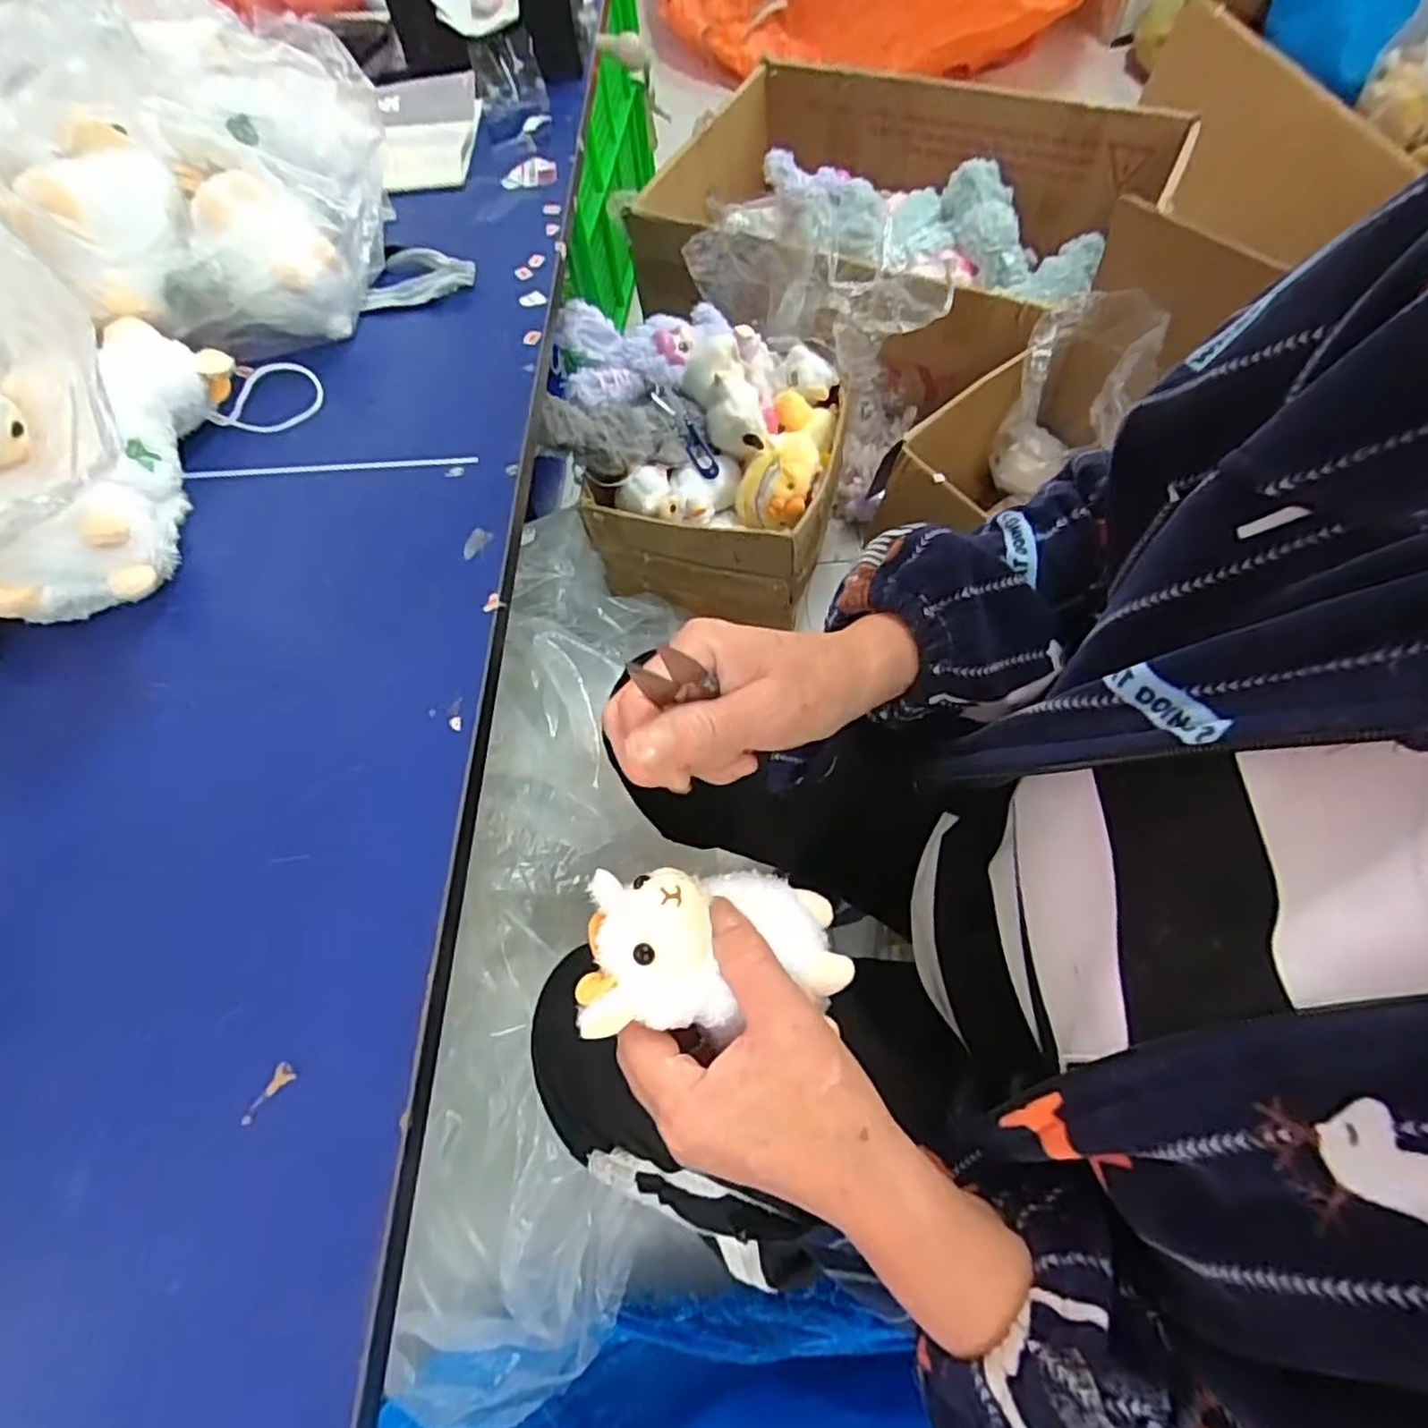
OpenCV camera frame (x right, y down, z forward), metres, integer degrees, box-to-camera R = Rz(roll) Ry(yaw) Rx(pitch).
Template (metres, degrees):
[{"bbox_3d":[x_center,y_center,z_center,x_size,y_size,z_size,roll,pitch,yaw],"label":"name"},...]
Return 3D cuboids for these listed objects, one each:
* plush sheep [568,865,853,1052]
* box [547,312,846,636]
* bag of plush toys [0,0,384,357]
[{"bbox_3d":[0.000,0.089,0.278,0.102,0.055,0.061,-5,62,2],"label":"plush sheep"},{"bbox_3d":[-0.001,-0.318,0.875,0.300,0.220,0.313,10,63,9],"label":"box"},{"bbox_3d":[-0.317,-0.335,0.426,0.235,0.168,0.185,-26,63,-9],"label":"bag of plush toys"}]

